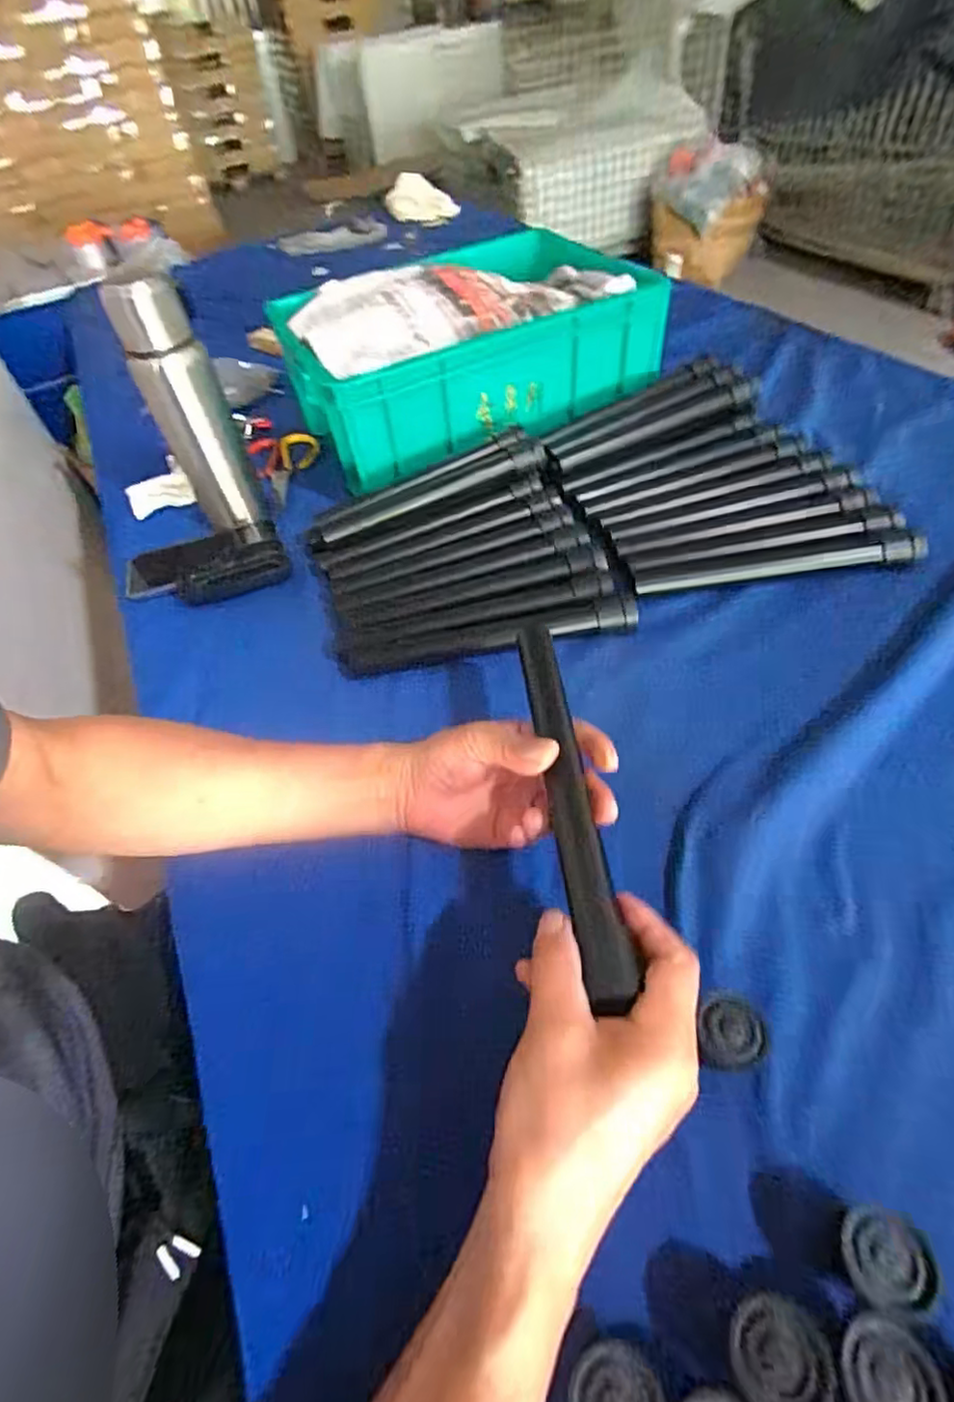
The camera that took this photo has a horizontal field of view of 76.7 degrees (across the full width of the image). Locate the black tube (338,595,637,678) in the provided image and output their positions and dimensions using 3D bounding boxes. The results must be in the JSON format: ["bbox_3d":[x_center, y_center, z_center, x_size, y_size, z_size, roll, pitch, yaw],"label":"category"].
[{"bbox_3d":[0.008,-0.058,0.517,0.256,0.023,0.026,-9,49,1],"label":"black tube"}]

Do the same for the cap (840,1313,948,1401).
[{"bbox_3d":[0.152,0.249,0.220,0.033,0.013,0.035,-5,49,5],"label":"cap"}]

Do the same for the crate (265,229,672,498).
[{"bbox_3d":[-0.016,-0.421,0.738,0.387,0.148,0.293,-24,50,-11],"label":"crate"}]

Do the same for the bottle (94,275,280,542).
[{"bbox_3d":[-0.287,-0.287,0.621,0.071,0.247,0.062,-26,51,-13],"label":"bottle"}]

